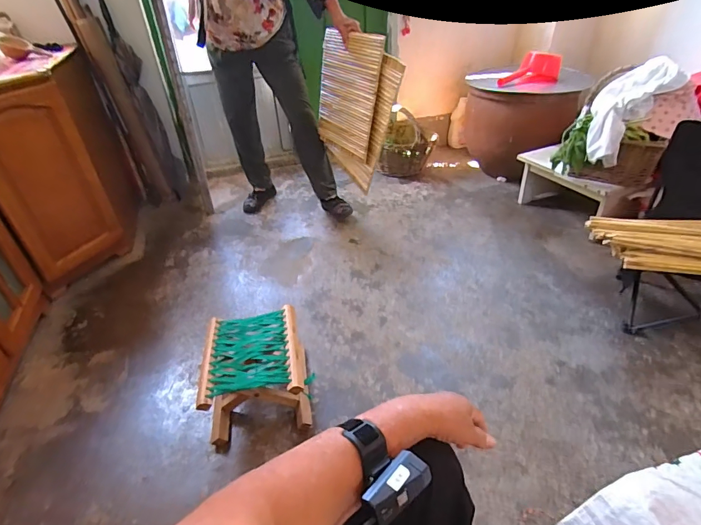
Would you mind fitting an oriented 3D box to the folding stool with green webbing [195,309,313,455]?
[{"bbox_3d":[-0.239,0.288,1.063,0.242,0.177,0.277,-9,38,-5],"label":"folding stool with green webbing"}]

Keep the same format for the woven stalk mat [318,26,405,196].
[{"bbox_3d":[0.004,-0.547,1.470,0.046,0.479,0.426,-13,36,-33],"label":"woven stalk mat"}]

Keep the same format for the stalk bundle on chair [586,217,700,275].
[{"bbox_3d":[0.948,-0.051,1.095,0.504,0.057,0.288,5,37,11],"label":"stalk bundle on chair"}]

